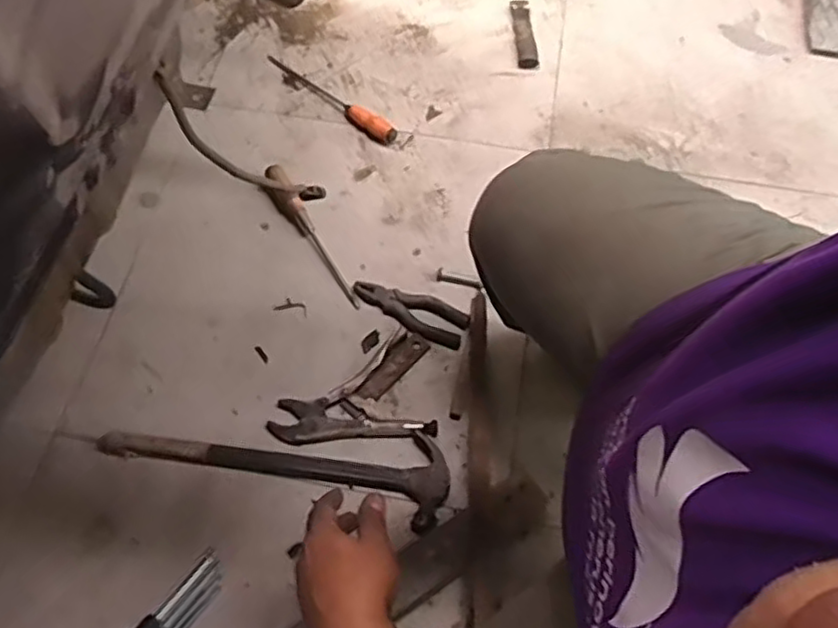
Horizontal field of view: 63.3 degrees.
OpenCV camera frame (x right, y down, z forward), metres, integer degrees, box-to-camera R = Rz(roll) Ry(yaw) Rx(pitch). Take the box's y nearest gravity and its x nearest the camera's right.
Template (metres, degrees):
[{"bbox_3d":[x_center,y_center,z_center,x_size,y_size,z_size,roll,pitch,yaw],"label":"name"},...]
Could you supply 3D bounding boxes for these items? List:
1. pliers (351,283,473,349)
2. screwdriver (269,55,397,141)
[{"bbox_3d":[-0.013,-0.009,0.979,0.175,0.018,0.056,27,67,12],"label":"pliers"},{"bbox_3d":[-0.155,-0.373,1.154,0.291,0.028,0.029,37,69,16],"label":"screwdriver"}]

